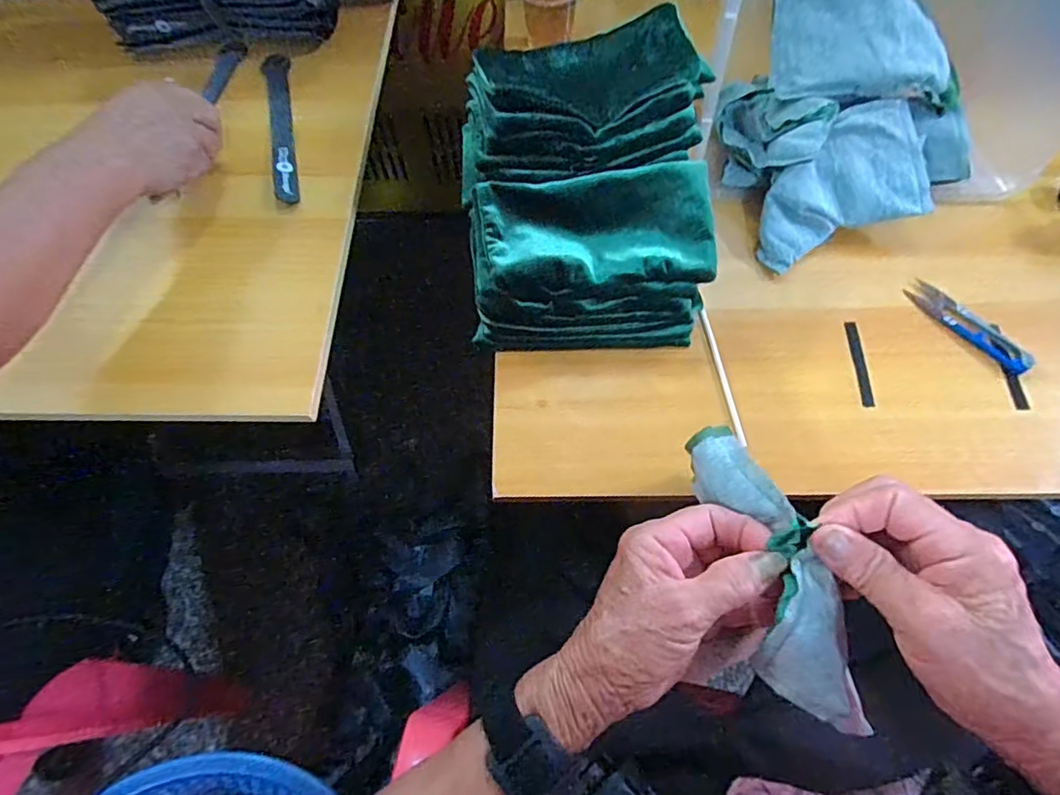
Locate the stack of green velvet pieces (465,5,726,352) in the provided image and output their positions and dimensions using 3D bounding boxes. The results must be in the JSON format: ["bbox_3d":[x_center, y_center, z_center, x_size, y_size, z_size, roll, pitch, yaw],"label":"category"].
[{"bbox_3d":[0.041,-0.172,0.456,0.180,0.122,0.227,-2,65,0],"label":"stack of green velvet pieces"}]

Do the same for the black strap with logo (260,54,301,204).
[{"bbox_3d":[-0.229,-0.255,0.520,0.023,0.009,0.208,-14,66,-6],"label":"black strap with logo"}]

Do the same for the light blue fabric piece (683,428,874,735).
[{"bbox_3d":[0.129,0.091,0.303,0.044,0.036,0.164,-15,70,-6],"label":"light blue fabric piece"}]

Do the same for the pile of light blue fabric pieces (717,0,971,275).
[{"bbox_3d":[0.270,-0.250,0.495,0.197,0.107,0.218,-14,66,-6],"label":"pile of light blue fabric pieces"}]

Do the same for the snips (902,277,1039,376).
[{"bbox_3d":[0.350,-0.058,0.456,0.026,0.013,0.103,-32,69,-14],"label":"snips"}]

